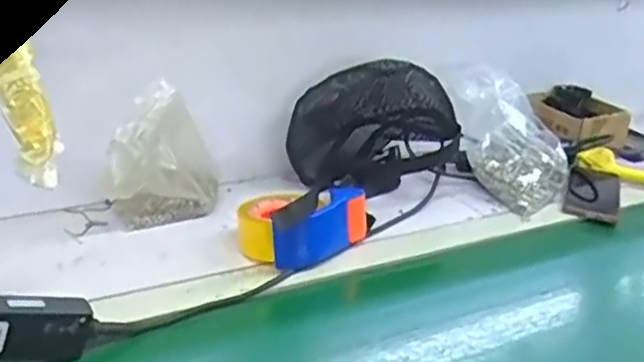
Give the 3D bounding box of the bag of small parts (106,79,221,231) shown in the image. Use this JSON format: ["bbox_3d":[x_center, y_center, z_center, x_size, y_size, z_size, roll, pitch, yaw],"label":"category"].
[{"bbox_3d":[-0.197,-0.025,0.862,0.133,0.164,0.094,-1,25,-12],"label":"bag of small parts"}]

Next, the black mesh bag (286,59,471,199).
[{"bbox_3d":[0.088,-0.076,1.012,0.261,0.171,0.123,7,24,7],"label":"black mesh bag"}]

